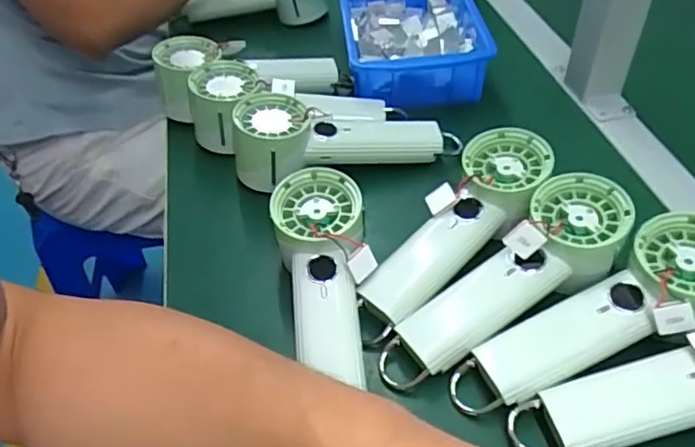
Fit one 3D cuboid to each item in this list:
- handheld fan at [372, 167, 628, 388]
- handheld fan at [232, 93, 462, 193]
[{"bbox_3d":[0.103,0.036,0.372,0.193,0.046,0.058,-36,51,-8],"label":"handheld fan"},{"bbox_3d":[-0.003,-0.078,0.489,0.186,0.056,0.058,-10,45,-4],"label":"handheld fan"}]

